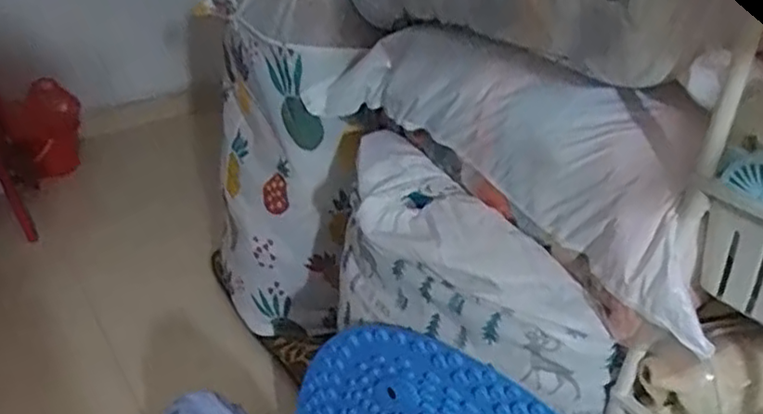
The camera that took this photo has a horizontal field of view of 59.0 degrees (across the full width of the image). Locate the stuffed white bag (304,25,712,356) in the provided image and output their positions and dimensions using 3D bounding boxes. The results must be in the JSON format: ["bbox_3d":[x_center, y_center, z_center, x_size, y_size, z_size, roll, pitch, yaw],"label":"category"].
[{"bbox_3d":[0.133,-0.089,0.841,0.112,0.198,0.666,-20,34,-29],"label":"stuffed white bag"}]

